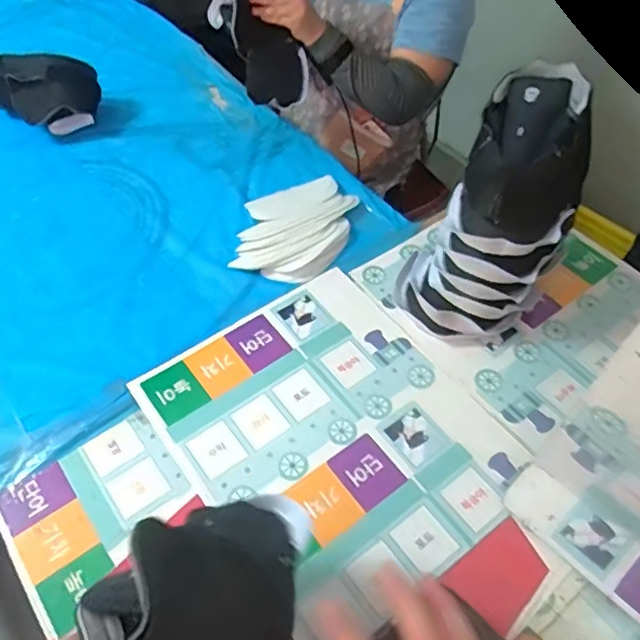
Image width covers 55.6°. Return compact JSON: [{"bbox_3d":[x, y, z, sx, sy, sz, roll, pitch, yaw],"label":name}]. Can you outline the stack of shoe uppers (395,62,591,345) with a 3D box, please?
[{"bbox_3d":[0.249,-0.151,0.872,0.191,0.395,0.142,33,30,23],"label":"stack of shoe uppers"}]

